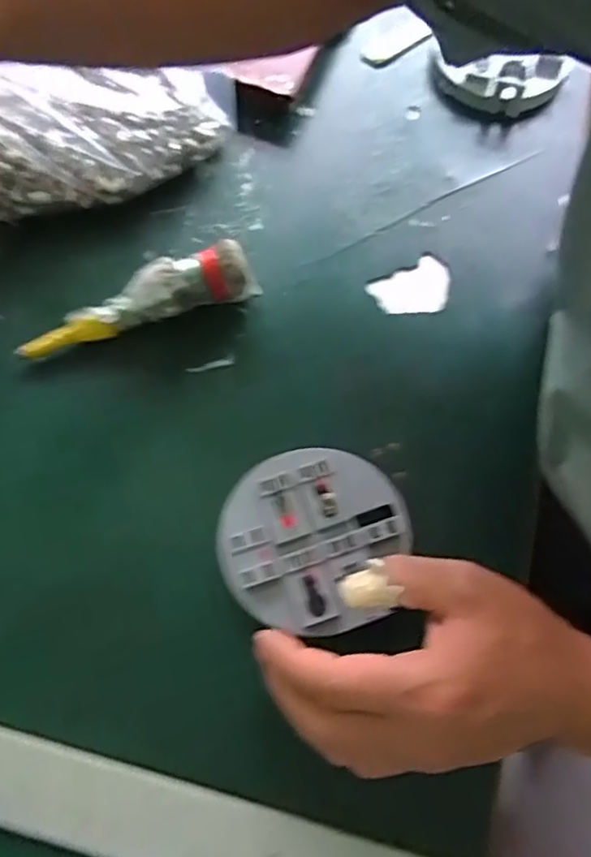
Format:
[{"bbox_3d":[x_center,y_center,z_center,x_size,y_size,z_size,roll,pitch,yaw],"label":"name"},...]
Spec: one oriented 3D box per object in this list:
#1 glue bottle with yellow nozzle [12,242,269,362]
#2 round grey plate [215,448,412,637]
[{"bbox_3d":[-0.101,-0.083,0.397,0.150,0.034,0.030,-17,71,-4],"label":"glue bottle with yellow nozzle"},{"bbox_3d":[0.008,0.058,0.345,0.095,0.011,0.100,0,70,-1],"label":"round grey plate"}]

